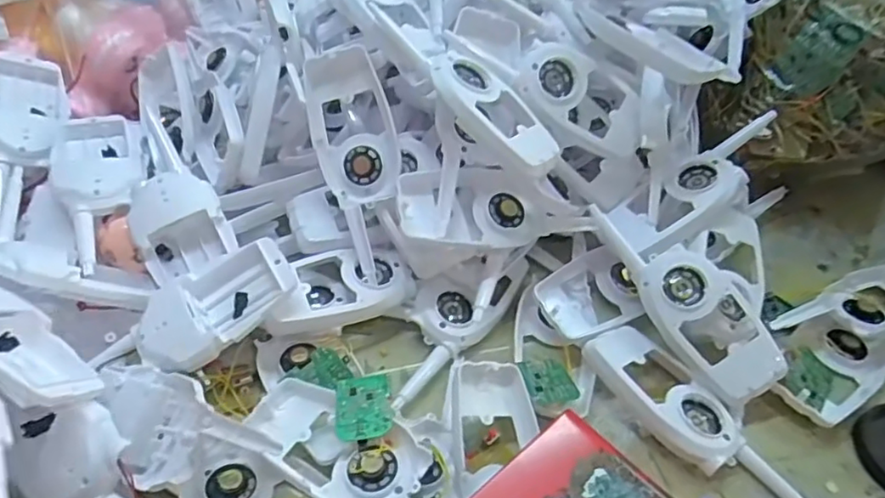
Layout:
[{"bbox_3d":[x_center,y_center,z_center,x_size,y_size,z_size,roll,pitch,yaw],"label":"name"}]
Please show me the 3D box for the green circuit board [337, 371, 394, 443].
[{"bbox_3d":[-0.048,0.095,0.369,0.032,0.005,0.041,-5,47,-7],"label":"green circuit board"}]

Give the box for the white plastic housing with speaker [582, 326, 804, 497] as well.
[{"bbox_3d":[0.163,0.112,0.393,0.055,0.024,0.162,-29,55,-26],"label":"white plastic housing with speaker"}]

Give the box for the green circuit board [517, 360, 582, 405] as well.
[{"bbox_3d":[0.070,0.087,0.408,0.042,0.005,0.033,-3,47,-35],"label":"green circuit board"}]

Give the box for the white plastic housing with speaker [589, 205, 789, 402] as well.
[{"bbox_3d":[0.166,0.029,0.424,0.050,0.032,0.161,-28,67,-25],"label":"white plastic housing with speaker"}]

